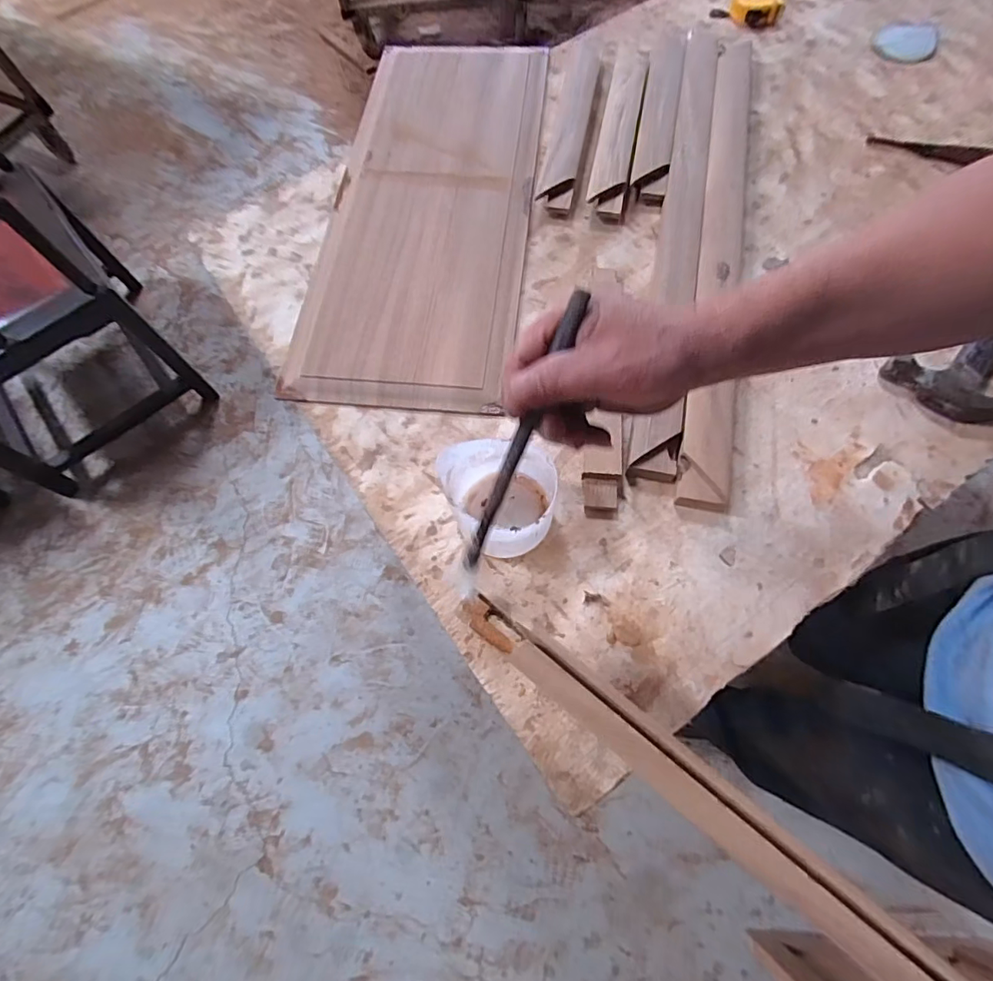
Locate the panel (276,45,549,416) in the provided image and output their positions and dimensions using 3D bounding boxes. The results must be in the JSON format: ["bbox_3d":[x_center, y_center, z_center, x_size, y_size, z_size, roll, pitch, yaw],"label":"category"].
[{"bbox_3d":[-0.090,-0.381,0.674,0.261,0.015,0.618,5,71,5],"label":"panel"}]

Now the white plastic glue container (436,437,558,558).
[{"bbox_3d":[0.001,0.001,0.473,0.098,0.108,0.089,17,71,10],"label":"white plastic glue container"}]

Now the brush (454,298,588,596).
[{"bbox_3d":[0.011,-0.019,0.303,0.015,0.010,0.196,27,112,11],"label":"brush"}]

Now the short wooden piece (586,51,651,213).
[{"bbox_3d":[0.173,-0.513,0.708,0.047,0.034,0.321,10,70,7],"label":"short wooden piece"}]

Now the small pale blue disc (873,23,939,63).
[{"bbox_3d":[0.620,-0.680,0.767,0.085,0.004,0.091,16,70,9],"label":"small pale blue disc"}]

